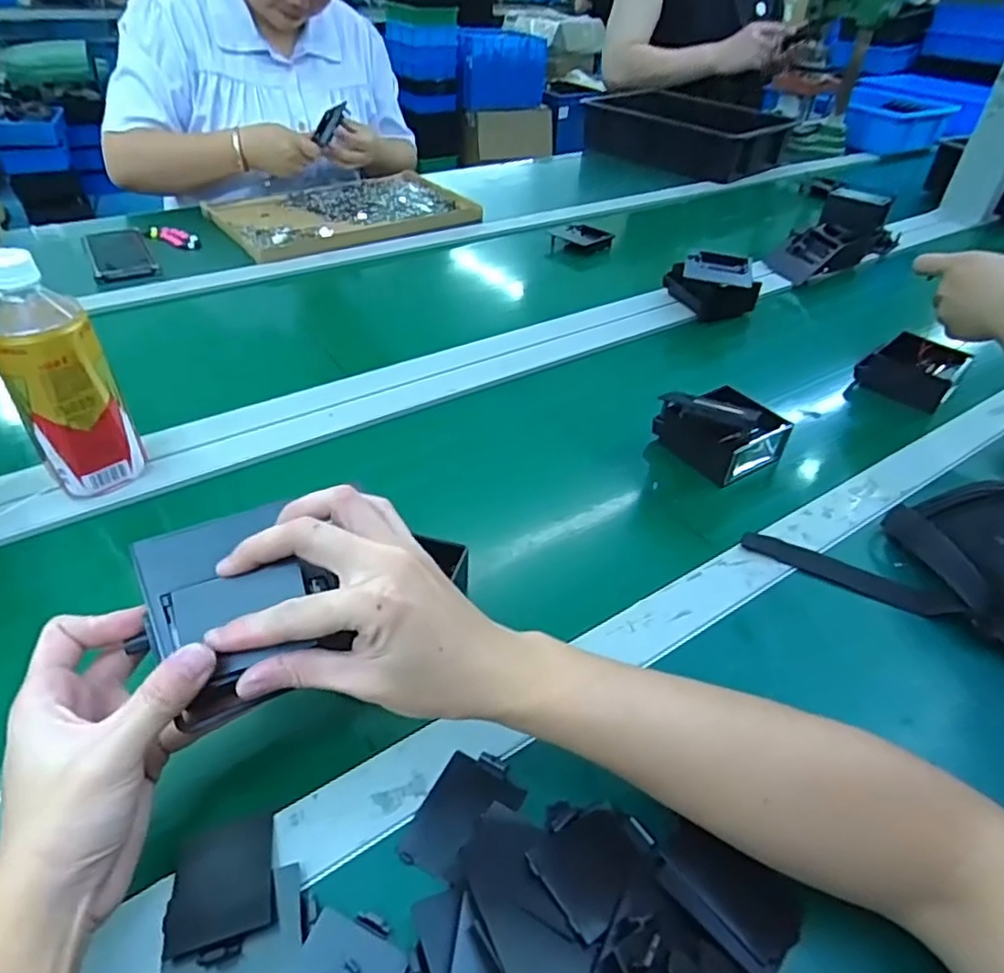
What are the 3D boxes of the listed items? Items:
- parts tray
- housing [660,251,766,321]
[{"bbox_3d":[-0.261,-0.455,1.060,0.389,0.032,0.289,-24,48,-28],"label":"parts tray"},{"bbox_3d":[0.266,-0.254,0.817,0.117,0.064,0.069,13,41,11],"label":"housing"}]

